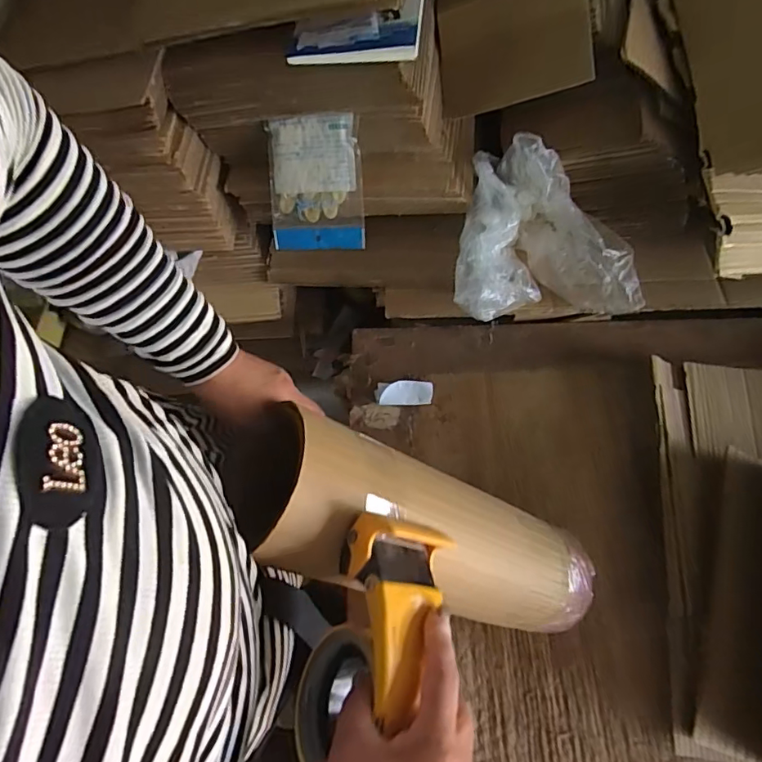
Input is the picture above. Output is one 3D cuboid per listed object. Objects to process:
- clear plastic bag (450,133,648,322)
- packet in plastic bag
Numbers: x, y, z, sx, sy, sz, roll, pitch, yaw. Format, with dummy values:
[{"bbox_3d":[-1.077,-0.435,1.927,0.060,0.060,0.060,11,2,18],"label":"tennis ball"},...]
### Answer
[{"bbox_3d":[0.234,-0.200,0.731,0.248,0.139,0.208,3,66,5],"label":"clear plastic bag"},{"bbox_3d":[-0.097,-0.283,0.761,0.138,0.015,0.177,1,109,10],"label":"packet in plastic bag"}]

